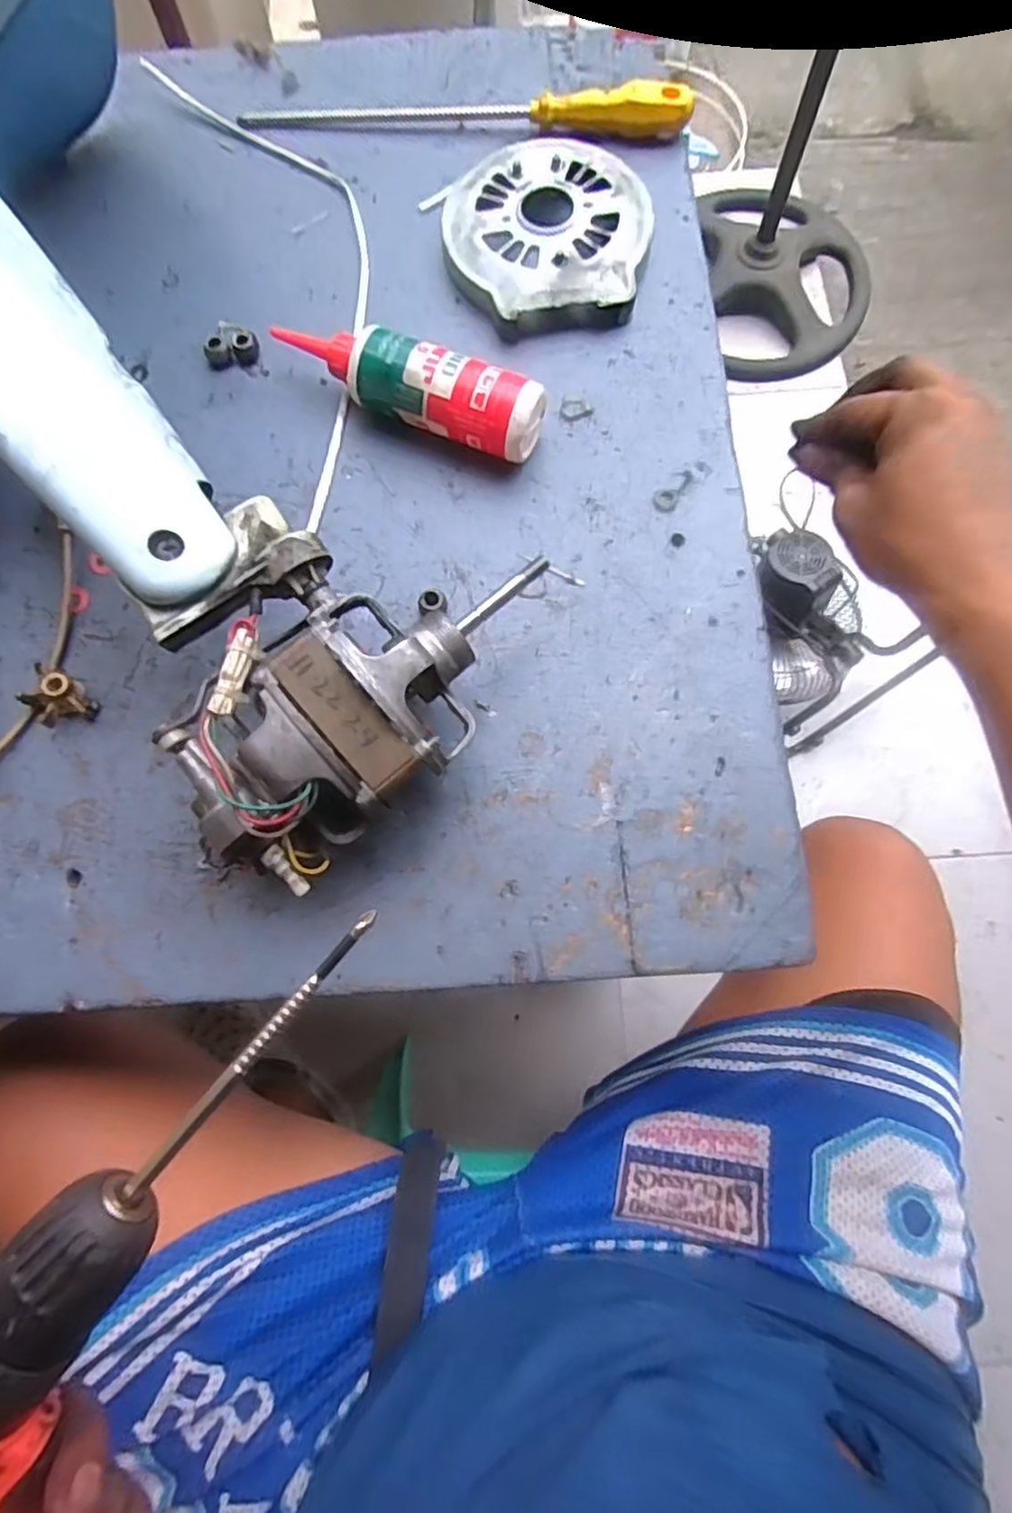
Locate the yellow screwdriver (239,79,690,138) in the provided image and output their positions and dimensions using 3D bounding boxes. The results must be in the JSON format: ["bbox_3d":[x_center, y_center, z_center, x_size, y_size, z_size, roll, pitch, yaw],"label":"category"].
[{"bbox_3d":[-0.026,-0.433,0.458,0.291,0.024,0.030,3,77,2],"label":"yellow screwdriver"}]

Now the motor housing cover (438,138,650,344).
[{"bbox_3d":[0.025,-0.320,0.429,0.122,0.025,0.127,-9,76,-1],"label":"motor housing cover"}]

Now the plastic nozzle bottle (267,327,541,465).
[{"bbox_3d":[-0.056,-0.207,0.385,0.154,0.034,0.036,22,78,7],"label":"plastic nozzle bottle"}]

